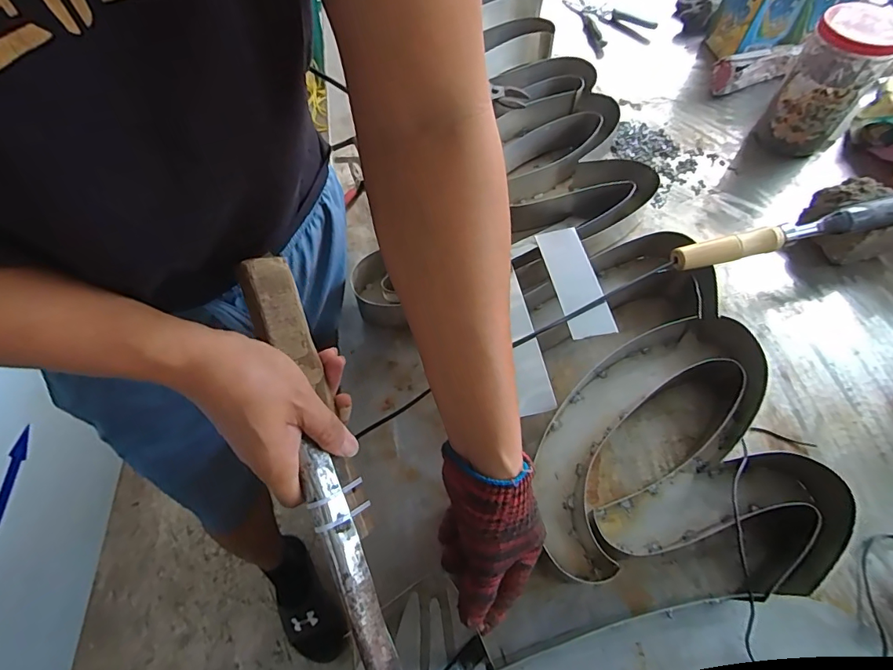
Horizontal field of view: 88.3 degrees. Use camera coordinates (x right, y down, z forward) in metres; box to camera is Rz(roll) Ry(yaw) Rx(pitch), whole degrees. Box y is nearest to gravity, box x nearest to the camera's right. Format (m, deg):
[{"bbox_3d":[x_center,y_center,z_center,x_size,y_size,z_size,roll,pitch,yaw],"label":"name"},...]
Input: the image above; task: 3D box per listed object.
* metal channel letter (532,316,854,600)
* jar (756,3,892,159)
[{"bbox_3d":[0.222,0.106,0.461,0.256,0.054,0.272,1,61,-1],"label":"metal channel letter"},{"bbox_3d":[0.535,-0.347,0.650,0.106,0.179,0.081,36,66,20],"label":"jar"}]

